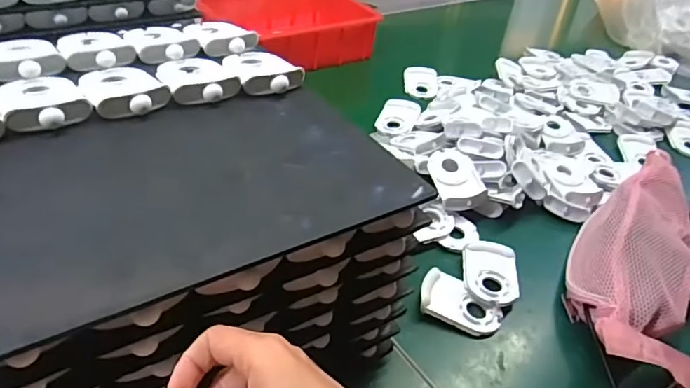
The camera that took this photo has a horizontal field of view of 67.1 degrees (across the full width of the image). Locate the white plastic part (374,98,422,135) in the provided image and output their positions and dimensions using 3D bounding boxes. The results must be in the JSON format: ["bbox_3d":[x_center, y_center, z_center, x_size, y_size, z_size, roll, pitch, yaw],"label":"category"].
[{"bbox_3d":[0.084,-0.122,0.823,0.060,0.018,0.096,16,39,12],"label":"white plastic part"}]

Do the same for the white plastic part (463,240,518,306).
[{"bbox_3d":[0.158,0.085,0.567,0.056,0.015,0.086,10,38,4],"label":"white plastic part"}]

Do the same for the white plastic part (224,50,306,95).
[{"bbox_3d":[-0.077,-0.118,0.487,0.058,0.017,0.083,-13,42,-24],"label":"white plastic part"}]

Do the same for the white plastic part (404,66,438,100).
[{"bbox_3d":[0.138,-0.205,0.946,0.058,0.020,0.111,7,38,0],"label":"white plastic part"}]

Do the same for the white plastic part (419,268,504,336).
[{"bbox_3d":[0.120,0.114,0.536,0.083,0.020,0.055,18,39,14],"label":"white plastic part"}]

